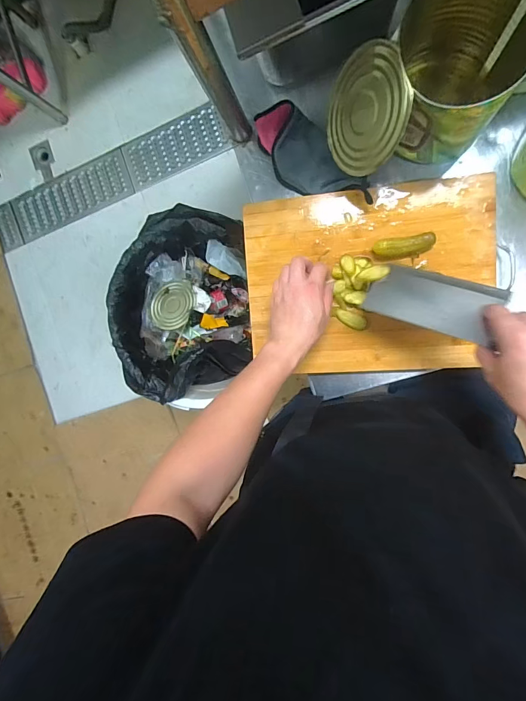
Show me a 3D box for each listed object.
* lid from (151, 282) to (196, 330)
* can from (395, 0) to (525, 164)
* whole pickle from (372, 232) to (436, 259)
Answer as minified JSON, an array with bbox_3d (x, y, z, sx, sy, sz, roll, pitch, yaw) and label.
[{"bbox_3d":[-0.252,-0.125,1.014,0.133,0.010,0.132,-3,75,12],"label":"lid"},{"bbox_3d":[0.240,-0.356,0.477,0.150,0.168,0.147,1,96,11],"label":"can"},{"bbox_3d":[0.222,-0.164,0.570,0.088,0.025,0.030,-4,92,18],"label":"whole pickle"}]

